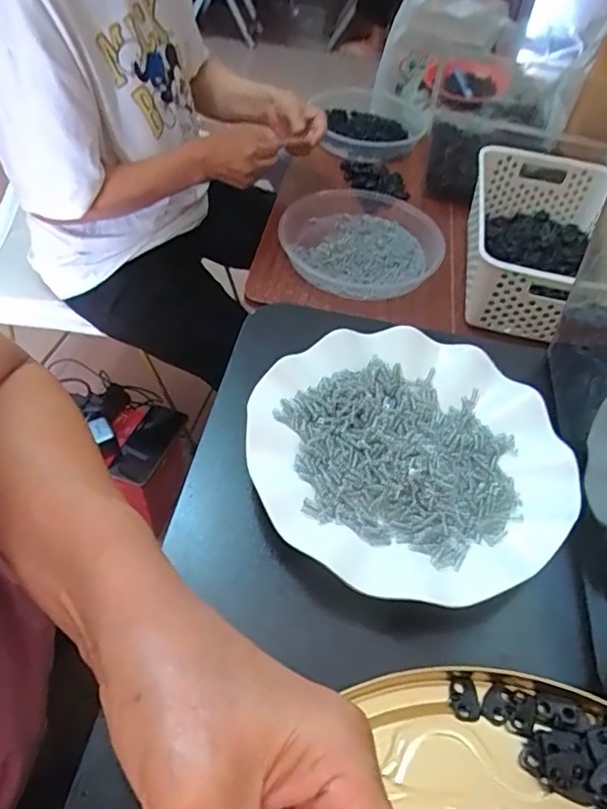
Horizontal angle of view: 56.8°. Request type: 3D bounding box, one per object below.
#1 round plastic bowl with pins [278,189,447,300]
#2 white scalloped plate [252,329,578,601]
[{"bbox_3d":[0.088,-0.241,0.831,0.227,0.053,0.240,3,50,-3],"label":"round plastic bowl with pins"},{"bbox_3d":[0.060,0.027,0.333,0.177,0.022,0.179,3,50,-3],"label":"white scalloped plate"}]

